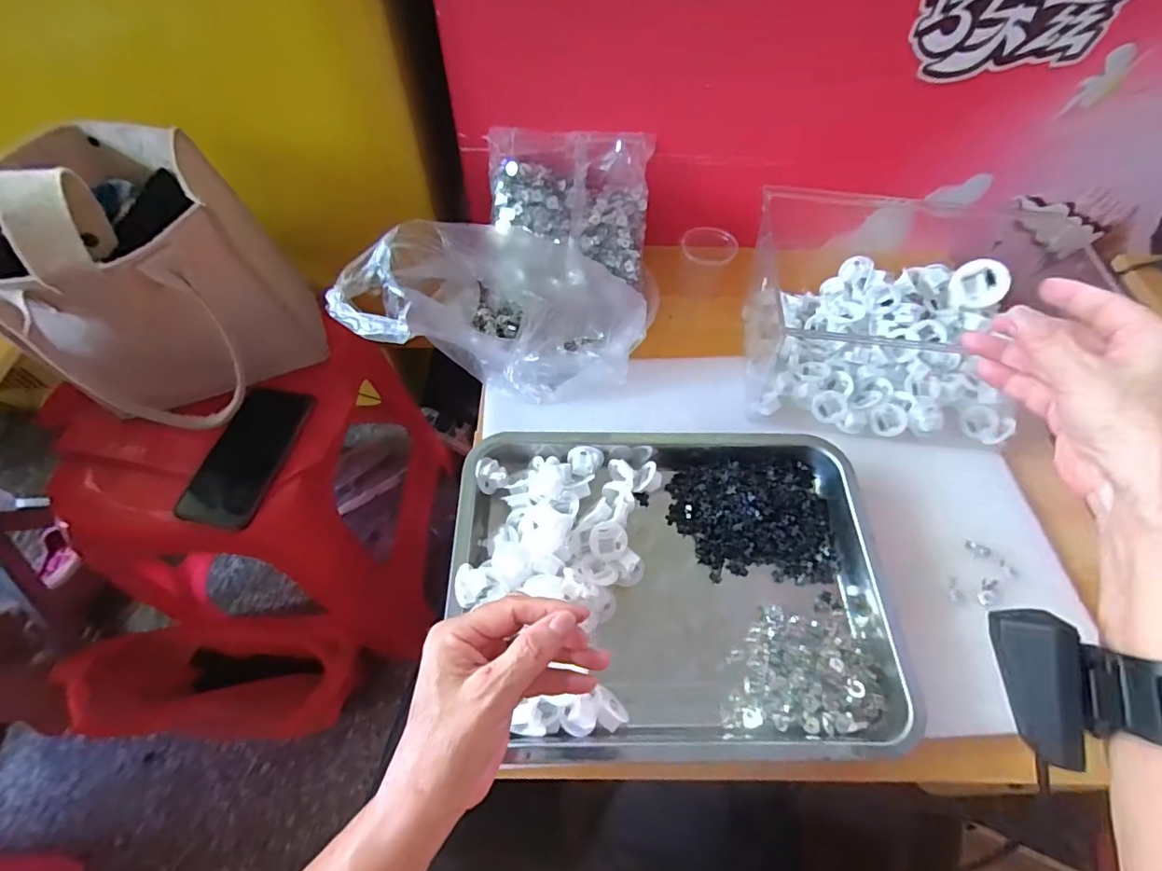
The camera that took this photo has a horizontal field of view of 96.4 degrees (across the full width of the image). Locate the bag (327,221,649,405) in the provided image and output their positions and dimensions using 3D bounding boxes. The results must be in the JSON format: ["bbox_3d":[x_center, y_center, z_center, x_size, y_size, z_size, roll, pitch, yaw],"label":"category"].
[{"bbox_3d":[-0.074,-0.145,0.541,0.278,0.132,0.220,19,60,8],"label":"bag"}]

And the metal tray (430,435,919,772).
[{"bbox_3d":[0.077,0.114,0.474,0.374,0.049,0.304,1,59,-3],"label":"metal tray"}]

